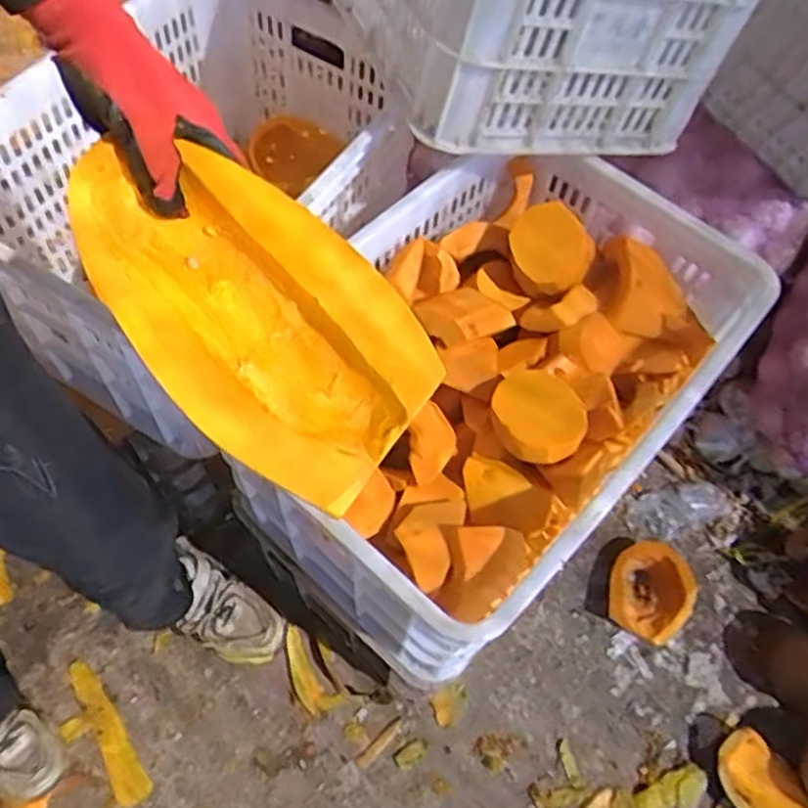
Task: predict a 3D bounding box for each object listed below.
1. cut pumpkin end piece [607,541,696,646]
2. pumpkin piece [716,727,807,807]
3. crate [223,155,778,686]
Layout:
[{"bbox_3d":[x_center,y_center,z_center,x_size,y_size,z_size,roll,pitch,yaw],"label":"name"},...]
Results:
[{"bbox_3d":[0.378,0.282,1.053,0.111,0.071,0.146,19,63,7],"label":"cut pumpkin end piece"},{"bbox_3d":[0.499,0.533,0.943,0.086,0.050,0.167,-33,69,-19],"label":"pumpkin piece"},{"bbox_3d":[0.106,-0.007,0.783,0.325,0.263,0.541,40,67,17],"label":"crate"}]

